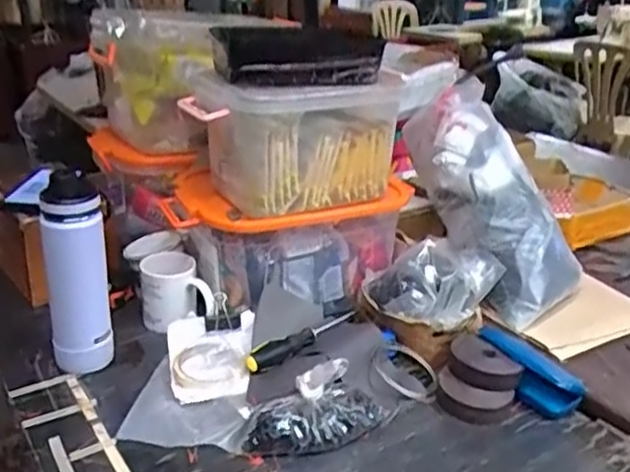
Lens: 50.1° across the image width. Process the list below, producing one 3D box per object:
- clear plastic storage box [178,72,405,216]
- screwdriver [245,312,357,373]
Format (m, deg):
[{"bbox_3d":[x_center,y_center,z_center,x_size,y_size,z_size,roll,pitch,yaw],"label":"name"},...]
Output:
[{"bbox_3d":[-0.028,-0.138,0.968,0.274,0.168,0.161,-9,26,-20],"label":"clear plastic storage box"},{"bbox_3d":[-0.012,0.142,0.946,0.198,0.023,0.035,-19,30,-38],"label":"screwdriver"}]

